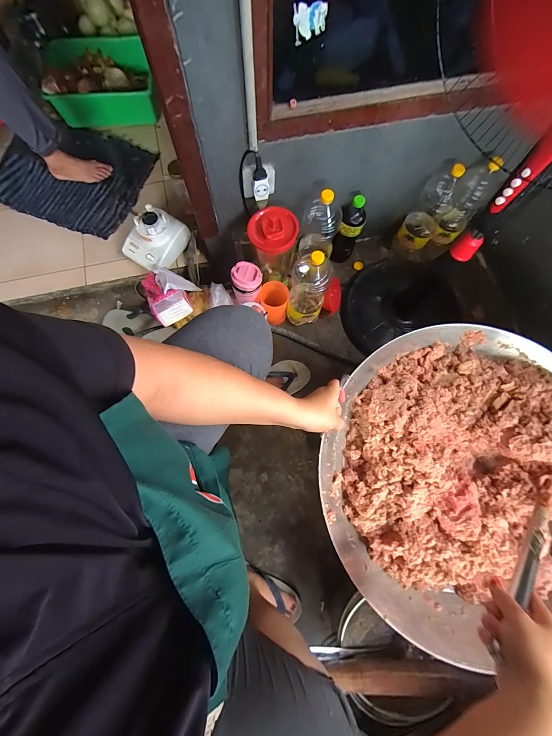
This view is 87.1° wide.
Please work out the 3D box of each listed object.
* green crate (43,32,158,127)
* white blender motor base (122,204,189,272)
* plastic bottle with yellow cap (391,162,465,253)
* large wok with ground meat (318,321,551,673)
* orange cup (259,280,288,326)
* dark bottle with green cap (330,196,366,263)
[{"bbox_3d":[-0.569,-0.922,0.952,0.321,0.139,0.239,-10,74,-4],"label":"green crate"},{"bbox_3d":[-0.363,-0.388,0.867,0.144,0.114,0.161,37,77,9],"label":"white blender motor base"},{"bbox_3d":[0.458,-0.470,0.878,0.098,0.270,0.116,34,76,8],"label":"plastic bottle with yellow cap"},{"bbox_3d":[0.372,0.196,0.567,0.546,0.120,0.547,-14,75,-5],"label":"large wok with ground meat"},{"bbox_3d":[-0.006,-0.190,0.878,0.081,0.115,0.089,0,74,-1],"label":"orange cup"},{"bbox_3d":[0.217,-0.410,0.872,0.072,0.215,0.065,19,74,5],"label":"dark bottle with green cap"}]

